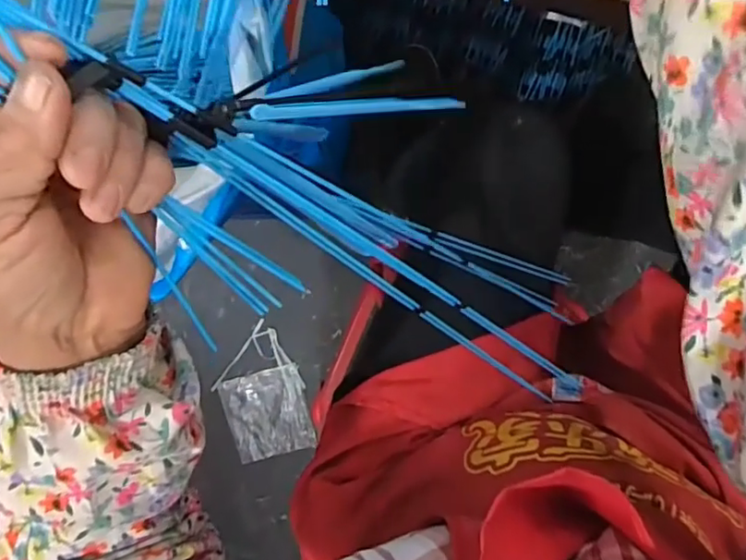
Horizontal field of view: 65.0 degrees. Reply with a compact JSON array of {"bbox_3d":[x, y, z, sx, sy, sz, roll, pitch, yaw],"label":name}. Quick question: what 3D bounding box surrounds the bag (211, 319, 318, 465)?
[{"bbox_3d":[-0.210,0.221,1.115,0.159,0.011,0.244,-18,95,5],"label":"bag"}]

